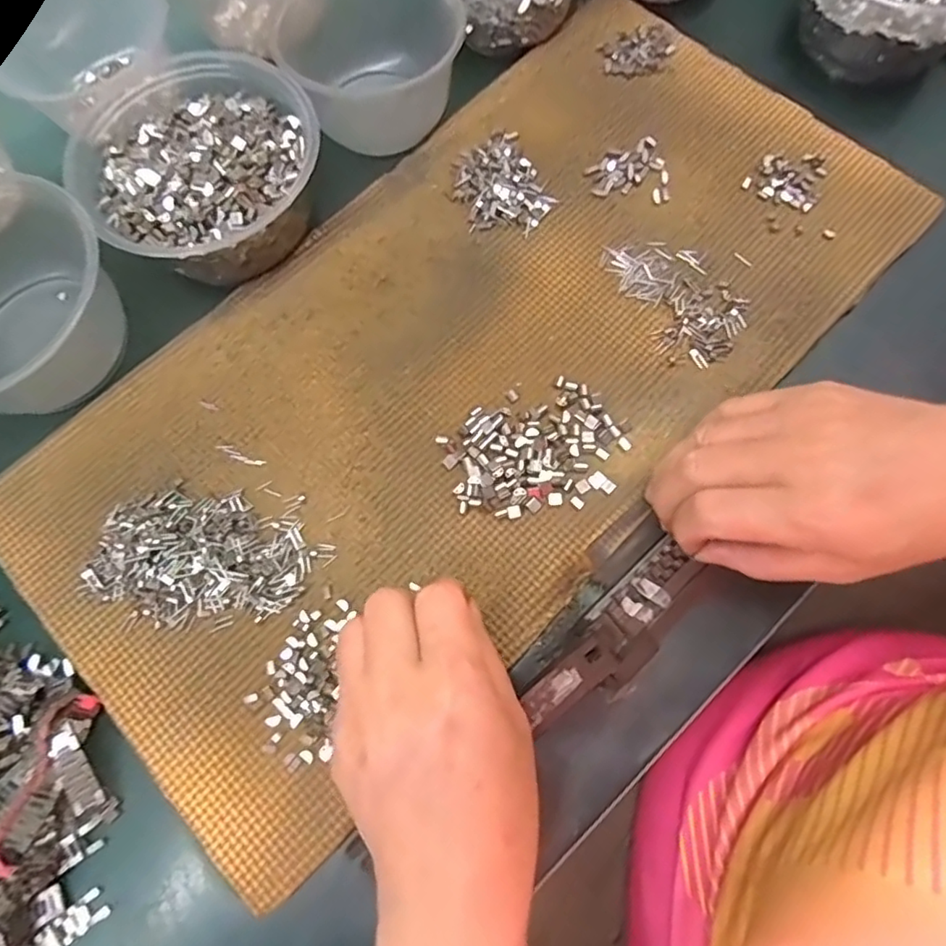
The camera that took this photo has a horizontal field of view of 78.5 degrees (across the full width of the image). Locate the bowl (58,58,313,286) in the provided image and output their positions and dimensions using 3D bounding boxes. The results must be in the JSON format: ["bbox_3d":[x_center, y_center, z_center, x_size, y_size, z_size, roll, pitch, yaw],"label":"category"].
[{"bbox_3d":[-0.157,-0.180,0.339,0.129,0.053,0.134,0,75,1],"label":"bowl"}]

